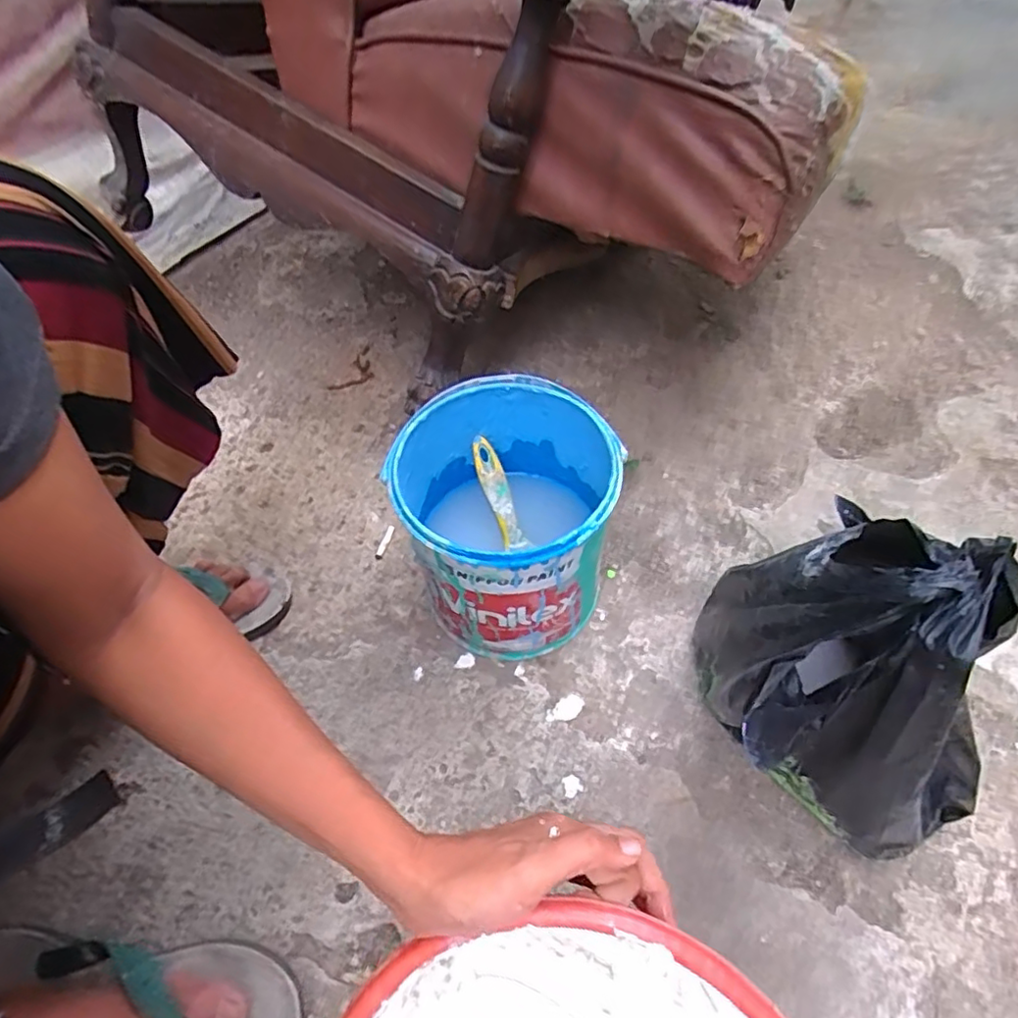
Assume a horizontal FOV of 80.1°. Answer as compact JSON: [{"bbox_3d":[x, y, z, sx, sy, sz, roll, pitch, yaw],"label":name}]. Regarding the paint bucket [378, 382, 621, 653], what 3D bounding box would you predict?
[{"bbox_3d":[0.001,0.018,0.551,0.180,0.195,0.175,-1,53,1],"label":"paint bucket"}]

